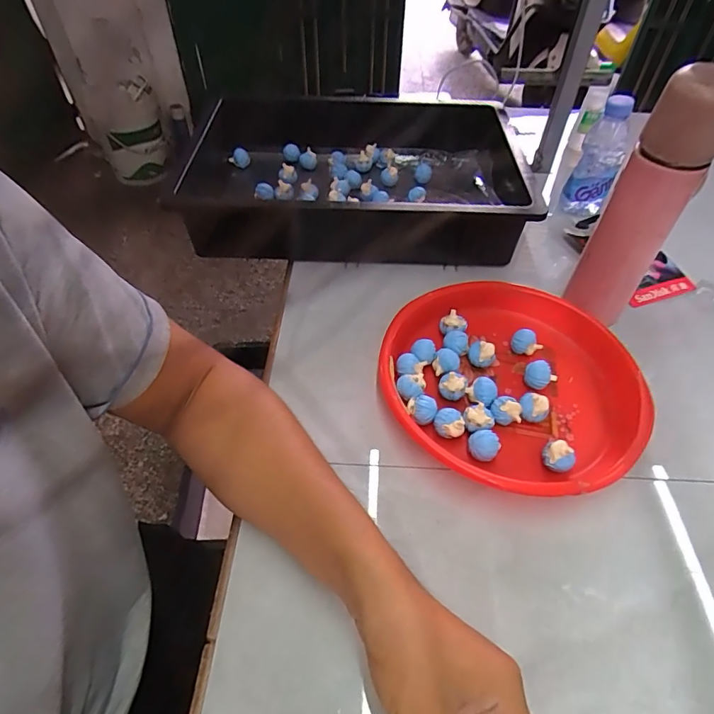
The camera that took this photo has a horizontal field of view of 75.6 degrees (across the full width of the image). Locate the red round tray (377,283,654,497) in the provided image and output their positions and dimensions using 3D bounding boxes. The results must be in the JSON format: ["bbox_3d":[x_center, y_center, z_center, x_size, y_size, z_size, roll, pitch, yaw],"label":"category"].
[{"bbox_3d":[0.157,0.023,0.469,0.252,0.044,0.244,0,50,0],"label":"red round tray"}]

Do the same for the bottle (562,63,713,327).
[{"bbox_3d":[0.279,-0.134,0.461,0.068,0.259,0.061,27,55,21],"label":"bottle"}]

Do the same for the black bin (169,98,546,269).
[{"bbox_3d":[0.004,-0.256,0.674,0.447,0.105,0.318,1,50,0],"label":"black bin"}]

